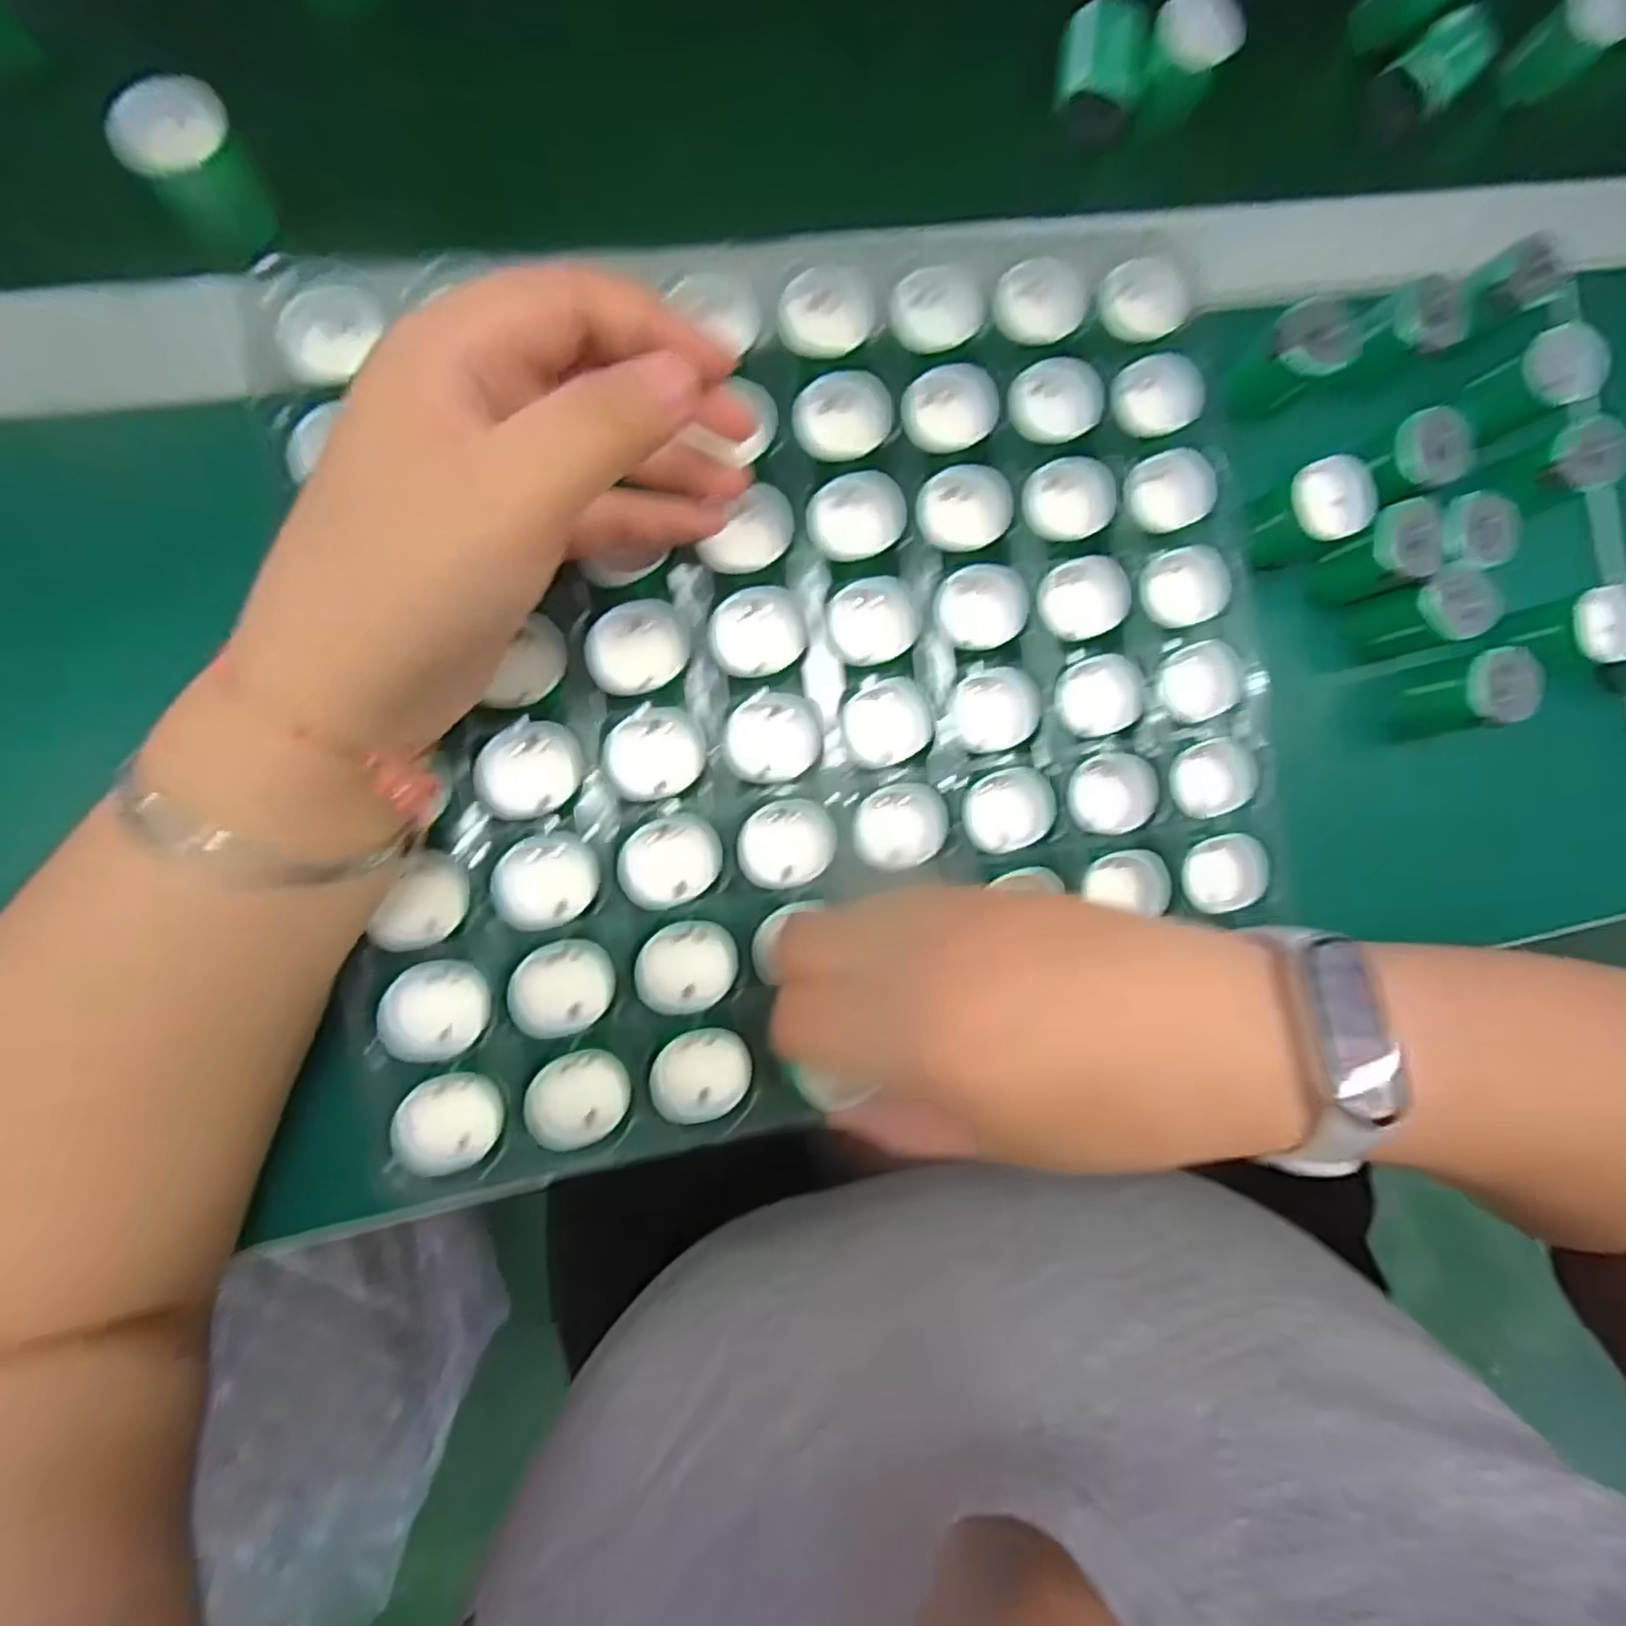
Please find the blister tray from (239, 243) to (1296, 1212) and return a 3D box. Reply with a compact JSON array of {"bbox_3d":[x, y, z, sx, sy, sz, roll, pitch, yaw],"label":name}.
[{"bbox_3d":[0.005,-0.044,0.259,0.312,0.020,0.284,-8,90,-8],"label":"blister tray"}]

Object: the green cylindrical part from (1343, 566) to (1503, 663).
[{"bbox_3d":[0.248,-0.080,0.308,0.022,0.054,0.027,-16,92,-6],"label":"green cylindrical part"}]

